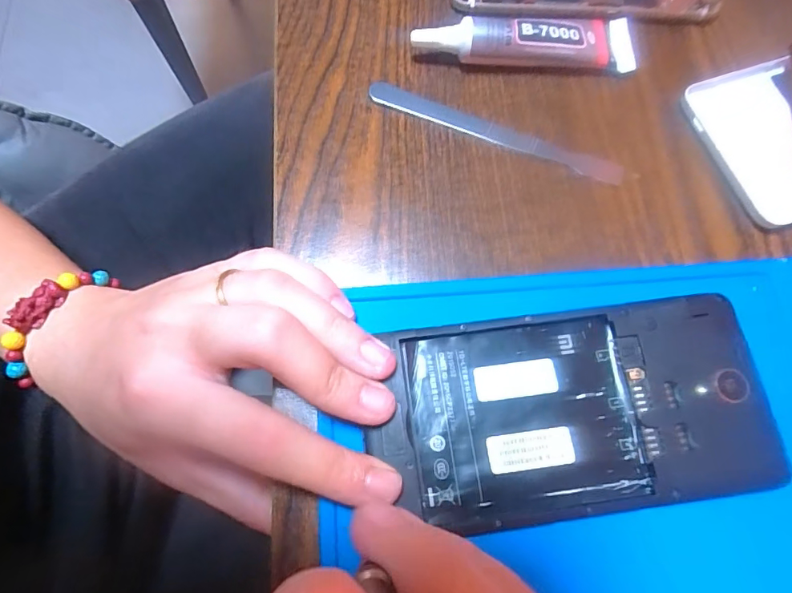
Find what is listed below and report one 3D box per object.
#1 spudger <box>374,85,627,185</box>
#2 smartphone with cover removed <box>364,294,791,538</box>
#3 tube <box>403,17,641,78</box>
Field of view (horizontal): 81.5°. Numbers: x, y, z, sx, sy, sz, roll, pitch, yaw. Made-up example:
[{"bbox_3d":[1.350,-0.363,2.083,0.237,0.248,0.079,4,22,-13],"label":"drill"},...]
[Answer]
[{"bbox_3d":[0.045,-0.076,0.212,0.120,0.004,0.012,21,74,6],"label":"spudger"},{"bbox_3d":[0.065,0.041,0.169,0.138,0.005,0.071,-7,73,-2],"label":"smartphone with cover removed"},{"bbox_3d":[0.061,-0.120,0.216,0.105,0.018,0.026,-2,73,-1],"label":"tube"}]

